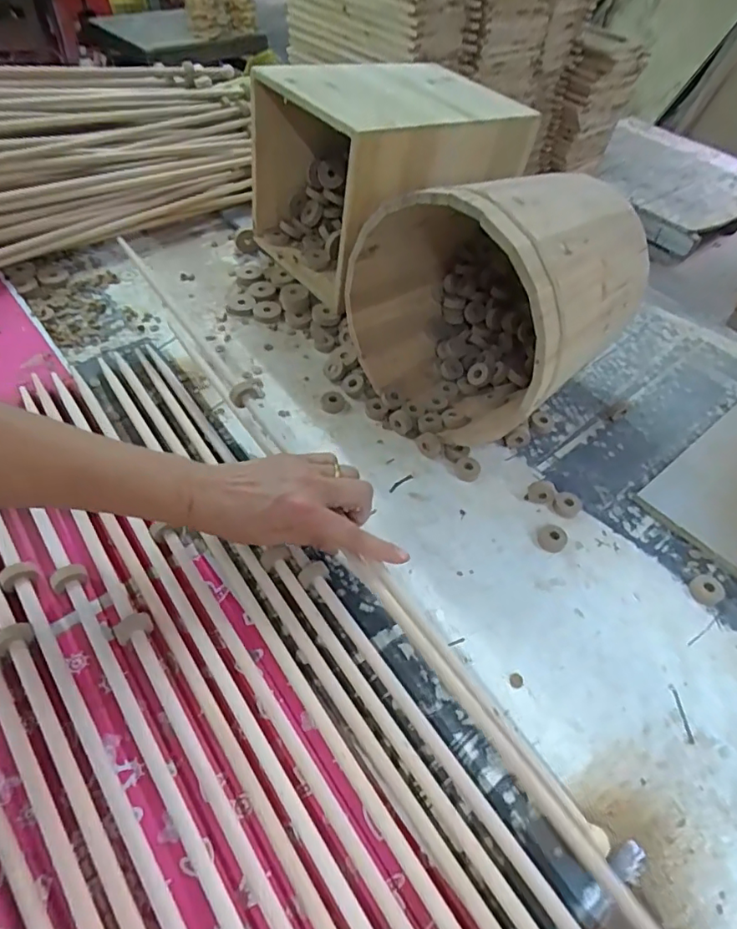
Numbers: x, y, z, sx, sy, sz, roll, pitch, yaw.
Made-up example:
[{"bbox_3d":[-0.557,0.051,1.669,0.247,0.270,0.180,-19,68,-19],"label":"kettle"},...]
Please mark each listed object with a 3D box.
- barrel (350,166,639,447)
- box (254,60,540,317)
[{"bbox_3d":[0.128,-0.168,0.541,0.222,0.231,0.208,37,56,23],"label":"barrel"},{"bbox_3d":[0.022,-0.355,0.657,0.299,0.200,0.198,-25,57,-24],"label":"box"}]

